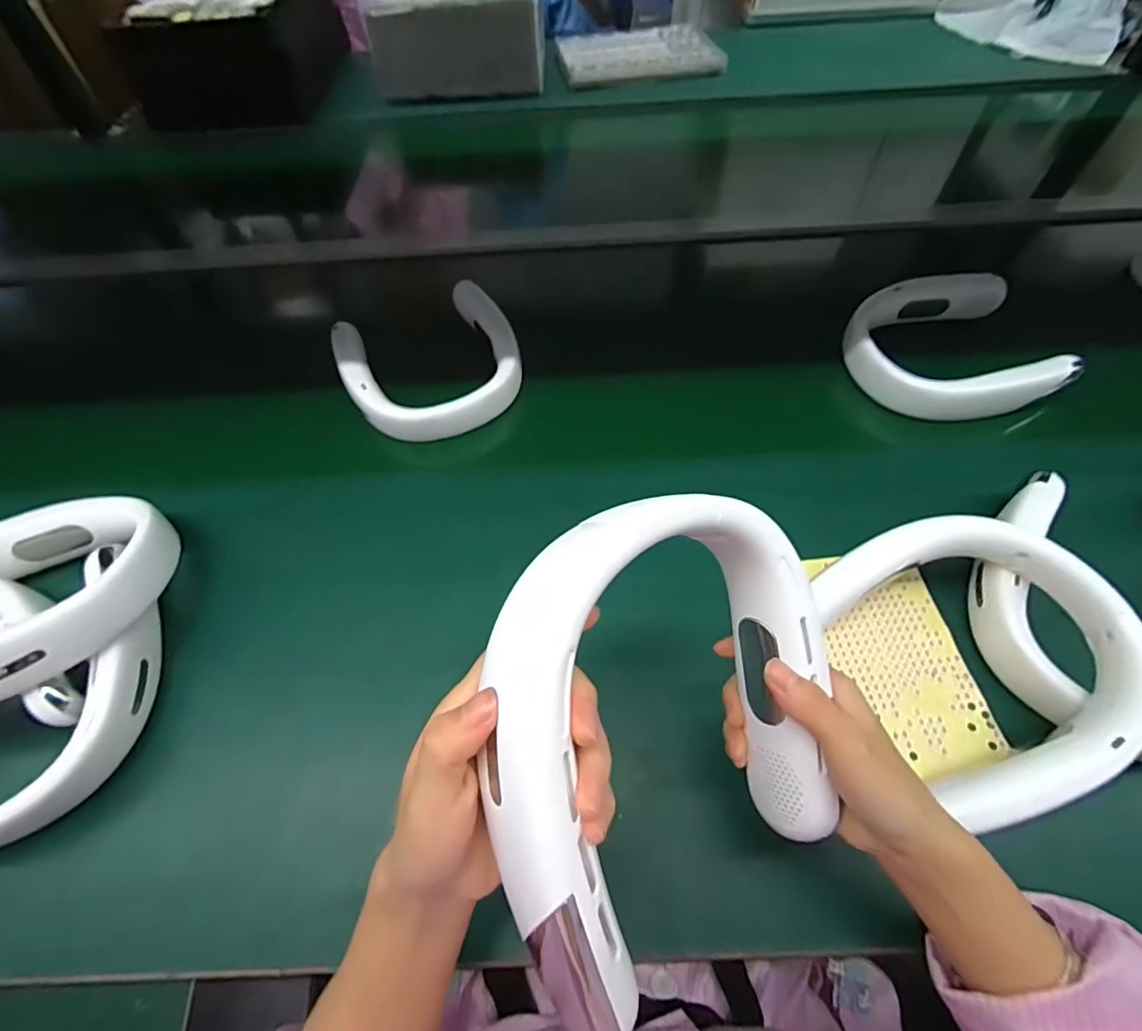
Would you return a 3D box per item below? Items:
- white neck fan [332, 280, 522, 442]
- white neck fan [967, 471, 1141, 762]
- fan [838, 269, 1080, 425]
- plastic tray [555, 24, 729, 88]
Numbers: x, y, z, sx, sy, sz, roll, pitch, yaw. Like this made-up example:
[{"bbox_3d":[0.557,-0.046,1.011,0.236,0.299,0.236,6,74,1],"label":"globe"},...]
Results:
[{"bbox_3d":[-0.156,-0.173,0.584,0.183,0.042,0.188,-25,64,-11],"label":"white neck fan"},{"bbox_3d":[0.413,0.076,0.391,0.181,0.047,0.200,29,67,17],"label":"white neck fan"},{"bbox_3d":[0.409,-0.186,0.571,0.199,0.075,0.196,-8,62,-2],"label":"fan"},{"bbox_3d":[0.136,-0.983,1.095,0.321,0.025,0.237,-9,62,-2],"label":"plastic tray"}]

